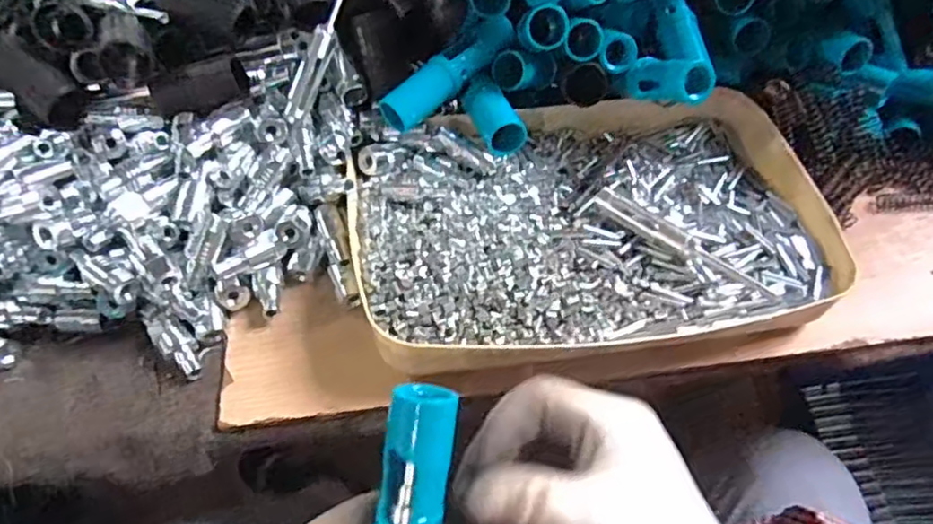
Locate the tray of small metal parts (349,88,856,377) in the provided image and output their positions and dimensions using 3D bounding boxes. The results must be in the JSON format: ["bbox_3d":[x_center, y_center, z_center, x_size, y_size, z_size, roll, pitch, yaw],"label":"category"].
[{"bbox_3d":[0.085,-0.033,0.451,0.320,0.046,0.233,-11,53,-10],"label":"tray of small metal parts"}]

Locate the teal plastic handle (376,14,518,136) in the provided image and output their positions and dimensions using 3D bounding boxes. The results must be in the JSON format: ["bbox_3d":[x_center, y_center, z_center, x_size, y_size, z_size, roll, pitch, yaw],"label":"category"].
[{"bbox_3d":[-0.012,-0.141,0.460,0.121,0.023,0.027,-41,62,-12],"label":"teal plastic handle"}]

